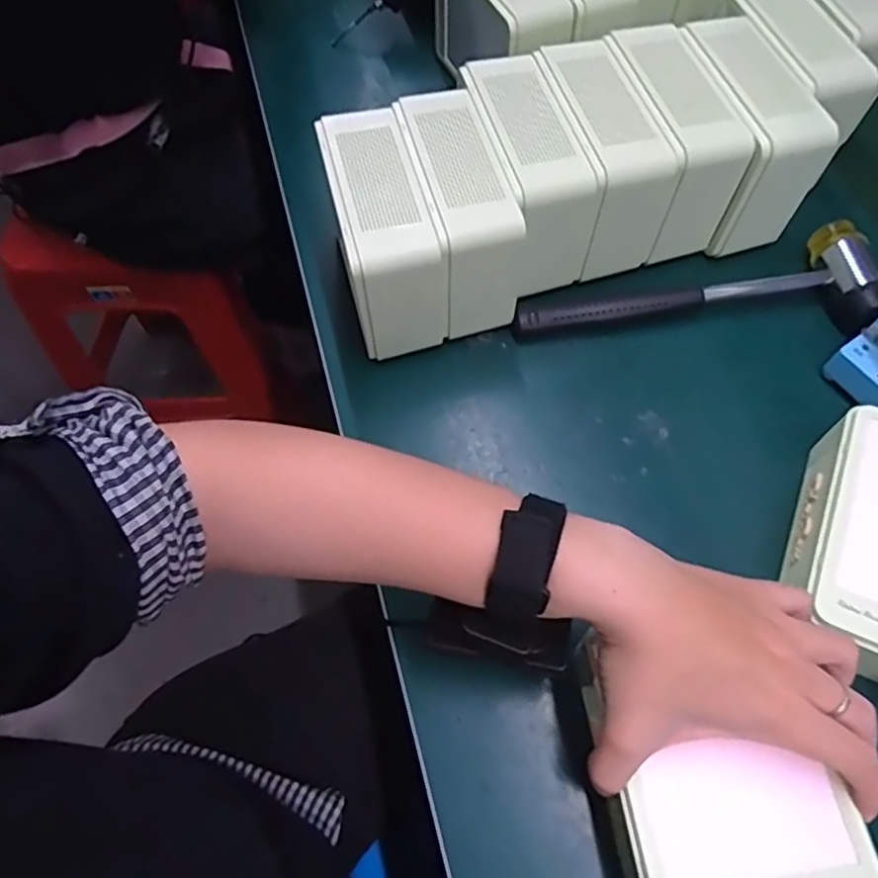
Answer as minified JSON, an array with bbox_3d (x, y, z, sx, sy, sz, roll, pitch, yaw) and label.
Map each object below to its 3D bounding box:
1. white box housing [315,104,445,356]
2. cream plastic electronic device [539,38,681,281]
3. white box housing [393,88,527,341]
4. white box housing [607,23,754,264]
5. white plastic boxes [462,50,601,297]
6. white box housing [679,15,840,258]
[{"bbox_3d":[-0.041,-0.137,0.443,0.060,0.108,0.131,-15,64,-6],"label":"white box housing"},{"bbox_3d":[0.112,-0.204,0.464,0.058,0.098,0.135,-16,64,-7],"label":"cream plastic electronic device"},{"bbox_3d":[0.014,-0.154,0.453,0.052,0.104,0.130,-15,64,-6],"label":"white box housing"},{"bbox_3d":[0.163,-0.218,0.470,0.057,0.099,0.136,-15,64,-6],"label":"white box housing"},{"bbox_3d":[0.060,-0.186,0.454,0.052,0.088,0.139,-14,64,-6],"label":"white plastic boxes"},{"bbox_3d":[0.213,-0.222,0.470,0.063,0.096,0.138,-15,64,-7],"label":"white box housing"}]

